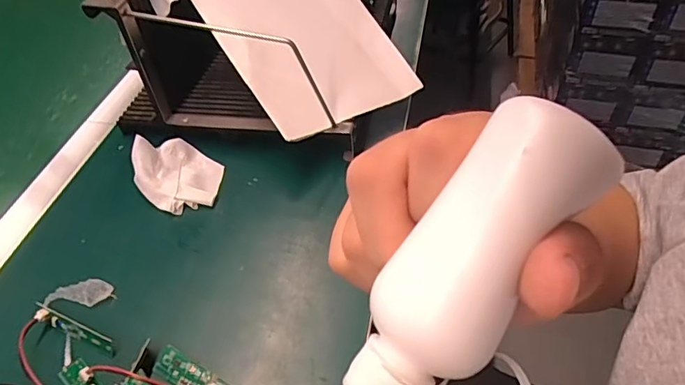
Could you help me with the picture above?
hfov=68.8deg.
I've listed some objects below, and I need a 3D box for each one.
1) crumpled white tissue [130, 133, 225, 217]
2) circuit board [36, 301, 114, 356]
[{"bbox_3d":[-0.172,-0.025,0.525,0.086,0.041,0.090,-19,48,-15],"label":"crumpled white tissue"},{"bbox_3d":[-0.223,0.111,0.413,0.080,0.013,0.013,17,50,19],"label":"circuit board"}]

